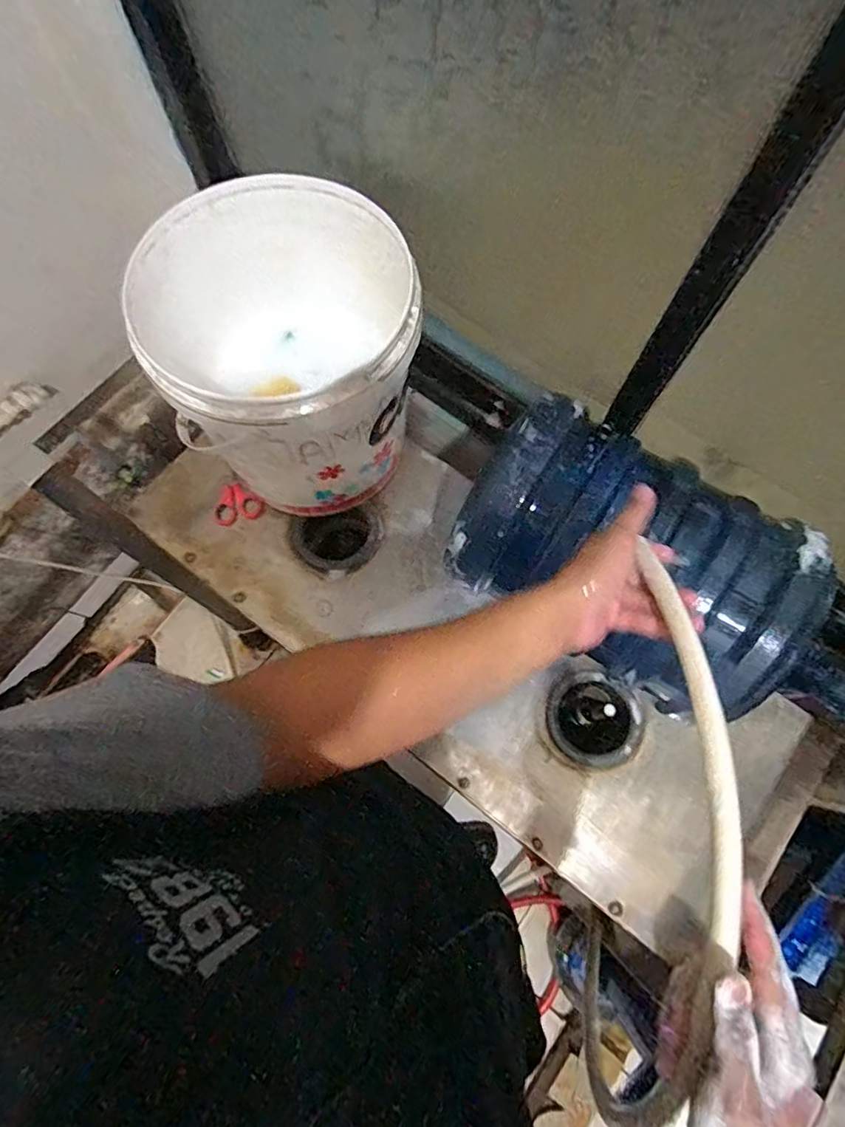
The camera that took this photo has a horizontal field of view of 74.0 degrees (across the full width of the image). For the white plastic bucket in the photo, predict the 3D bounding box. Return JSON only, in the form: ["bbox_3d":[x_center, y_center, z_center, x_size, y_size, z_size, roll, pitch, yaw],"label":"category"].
[{"bbox_3d":[-0.165,-0.253,0.716,0.282,0.270,0.297,0,75,0],"label":"white plastic bucket"}]

